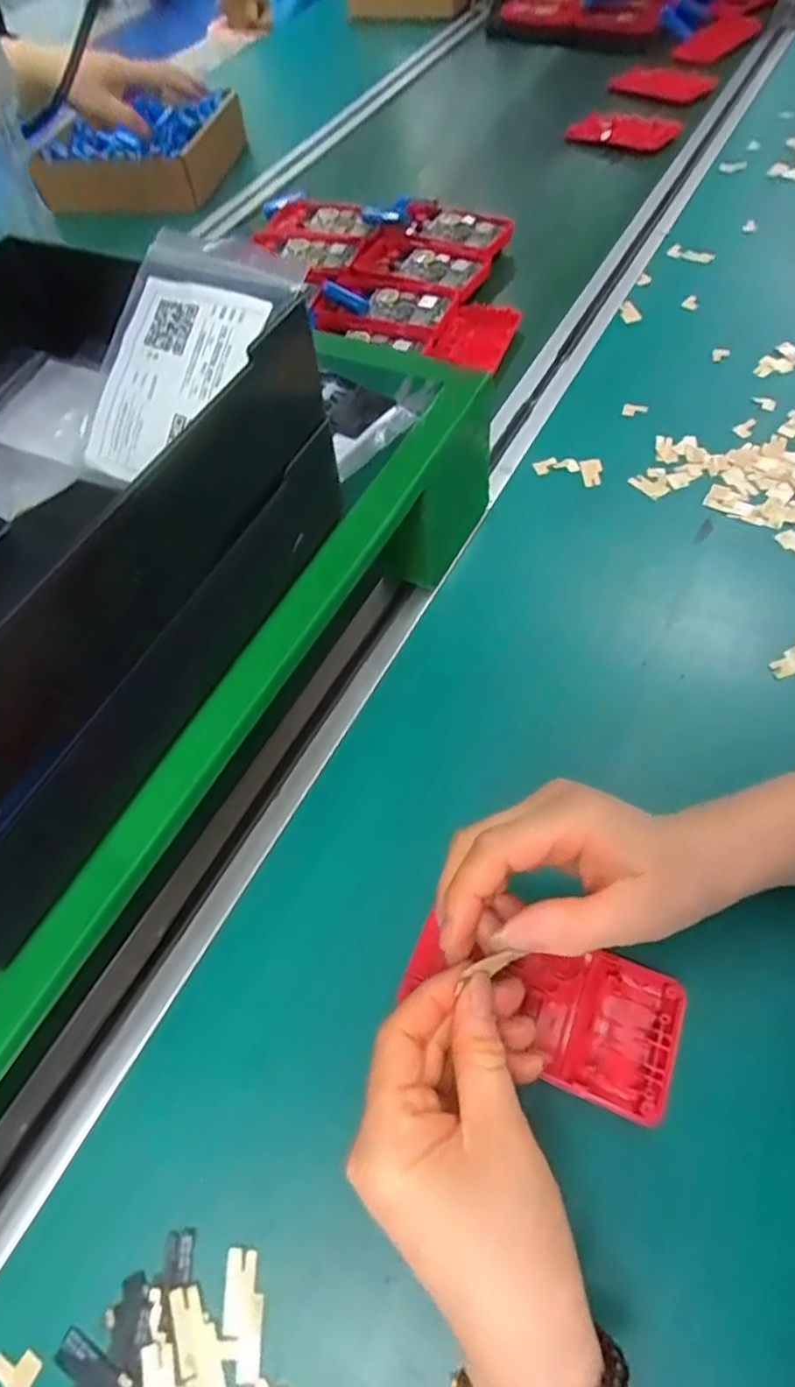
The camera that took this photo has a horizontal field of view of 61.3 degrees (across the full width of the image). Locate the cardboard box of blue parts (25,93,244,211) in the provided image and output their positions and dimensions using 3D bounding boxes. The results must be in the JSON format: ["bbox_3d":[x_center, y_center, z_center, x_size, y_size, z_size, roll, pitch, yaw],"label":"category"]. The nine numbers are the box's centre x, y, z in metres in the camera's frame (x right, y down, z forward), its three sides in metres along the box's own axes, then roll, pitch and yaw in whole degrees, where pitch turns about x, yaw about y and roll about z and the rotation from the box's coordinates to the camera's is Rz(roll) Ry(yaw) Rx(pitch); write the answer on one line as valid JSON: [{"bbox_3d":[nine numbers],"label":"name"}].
[{"bbox_3d":[-0.312,-0.667,0.824,0.213,0.059,0.167,9,59,11],"label":"cardboard box of blue parts"}]

